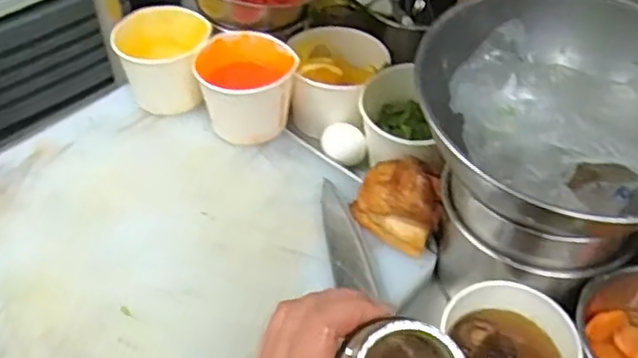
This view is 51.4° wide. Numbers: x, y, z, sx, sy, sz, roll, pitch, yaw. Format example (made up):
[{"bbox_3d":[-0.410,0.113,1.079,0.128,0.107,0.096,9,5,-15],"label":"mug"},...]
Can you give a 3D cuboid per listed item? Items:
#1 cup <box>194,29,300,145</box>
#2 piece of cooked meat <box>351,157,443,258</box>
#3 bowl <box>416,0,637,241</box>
[{"bbox_3d":[-0.071,-0.093,0.668,0.092,0.072,0.084,1,47,-1],"label":"cup"},{"bbox_3d":[0.072,0.017,0.588,0.080,0.047,0.066,29,52,24],"label":"piece of cooked meat"},{"bbox_3d":[0.176,-0.041,0.475,0.203,0.098,0.183,-15,49,-15],"label":"bowl"}]

